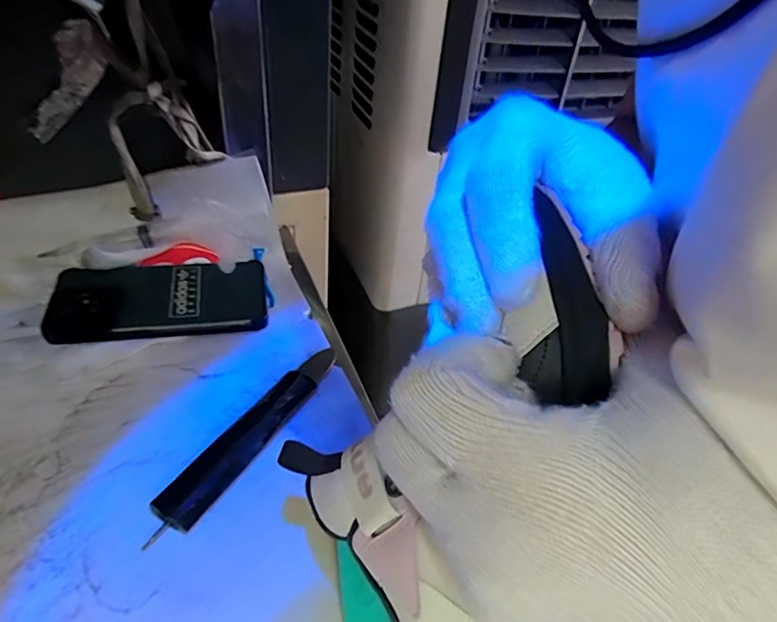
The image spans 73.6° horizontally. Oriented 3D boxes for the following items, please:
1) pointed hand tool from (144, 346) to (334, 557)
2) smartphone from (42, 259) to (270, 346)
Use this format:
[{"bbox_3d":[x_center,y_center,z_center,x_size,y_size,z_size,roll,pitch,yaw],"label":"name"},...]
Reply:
[{"bbox_3d":[-0.090,0.080,0.354,0.027,0.015,0.173,24,43,19],"label":"pointed hand tool"},{"bbox_3d":[-0.187,-0.011,0.430,0.163,0.010,0.081,-6,49,-14],"label":"smartphone"}]

